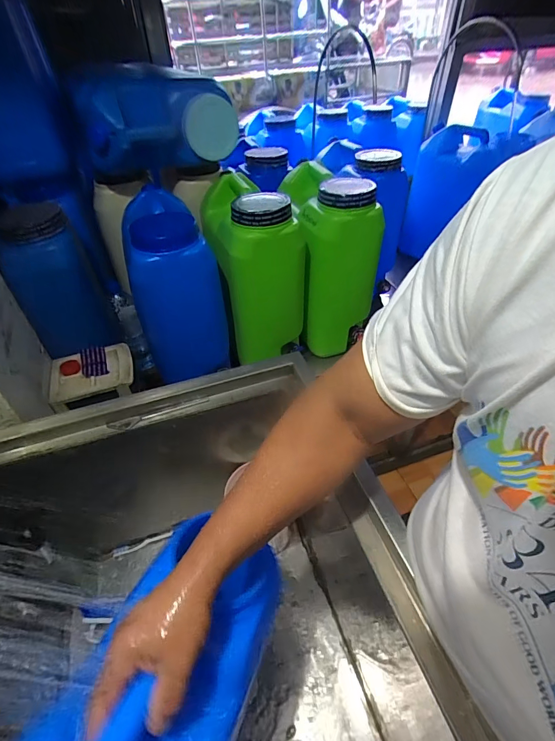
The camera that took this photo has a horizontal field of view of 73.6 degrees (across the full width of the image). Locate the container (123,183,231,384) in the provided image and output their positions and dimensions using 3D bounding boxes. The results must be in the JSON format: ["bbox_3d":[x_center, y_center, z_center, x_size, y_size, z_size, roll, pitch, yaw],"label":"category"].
[{"bbox_3d":[-0.221,-0.199,0.856,0.178,0.365,0.284,-9,44,-6],"label":"container"}]

